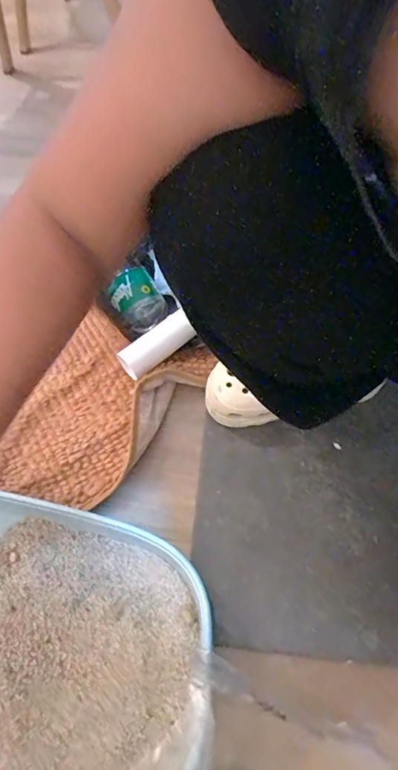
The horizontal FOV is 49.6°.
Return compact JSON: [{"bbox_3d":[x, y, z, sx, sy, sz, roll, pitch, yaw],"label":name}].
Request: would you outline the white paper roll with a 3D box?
[{"bbox_3d":[-0.057,-0.055,0.603,0.129,0.040,0.040,-39,64,-22],"label":"white paper roll"}]

